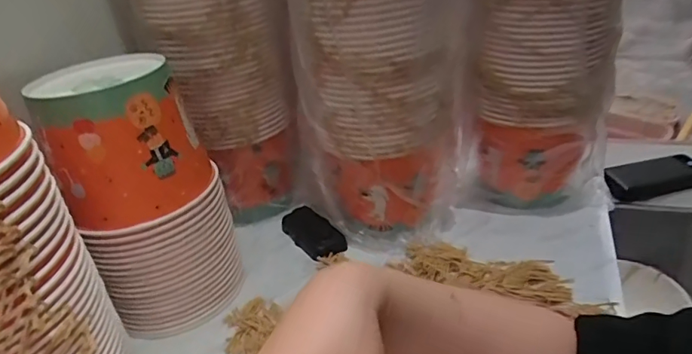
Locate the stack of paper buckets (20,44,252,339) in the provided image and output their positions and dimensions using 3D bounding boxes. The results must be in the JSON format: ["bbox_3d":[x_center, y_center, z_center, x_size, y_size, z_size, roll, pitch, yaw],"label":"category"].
[{"bbox_3d":[-0.205,0.019,0.516,0.145,0.263,0.119,-21,33,-24],"label":"stack of paper buckets"}]

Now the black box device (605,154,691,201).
[{"bbox_3d":[0.519,-0.002,0.811,0.173,0.035,0.068,-11,30,-8],"label":"black box device"}]

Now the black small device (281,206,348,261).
[{"bbox_3d":[-0.044,0.074,0.656,0.049,0.025,0.098,-25,34,-29],"label":"black small device"}]

